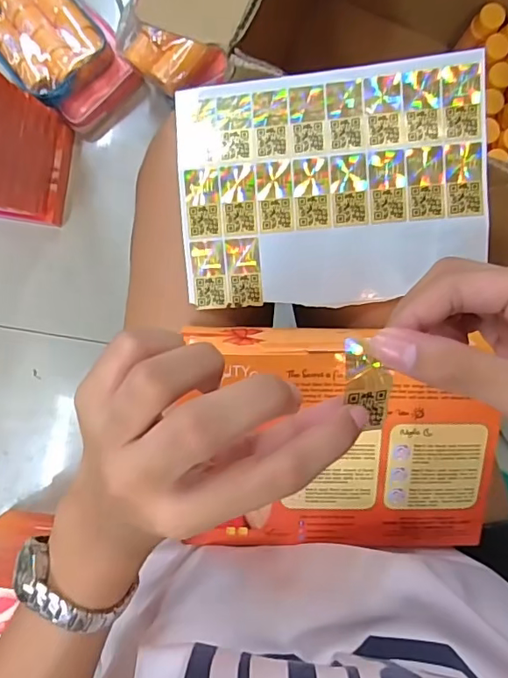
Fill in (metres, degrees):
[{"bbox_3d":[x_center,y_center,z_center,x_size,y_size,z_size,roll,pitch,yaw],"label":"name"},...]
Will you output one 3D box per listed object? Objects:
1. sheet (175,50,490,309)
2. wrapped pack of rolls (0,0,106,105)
[{"bbox_3d":[0.043,-0.086,0.293,0.168,0.006,0.128,-4,94,5],"label":"sheet"},{"bbox_3d":[-0.271,-0.389,0.649,0.124,0.028,0.139,-44,91,1],"label":"wrapped pack of rolls"}]

